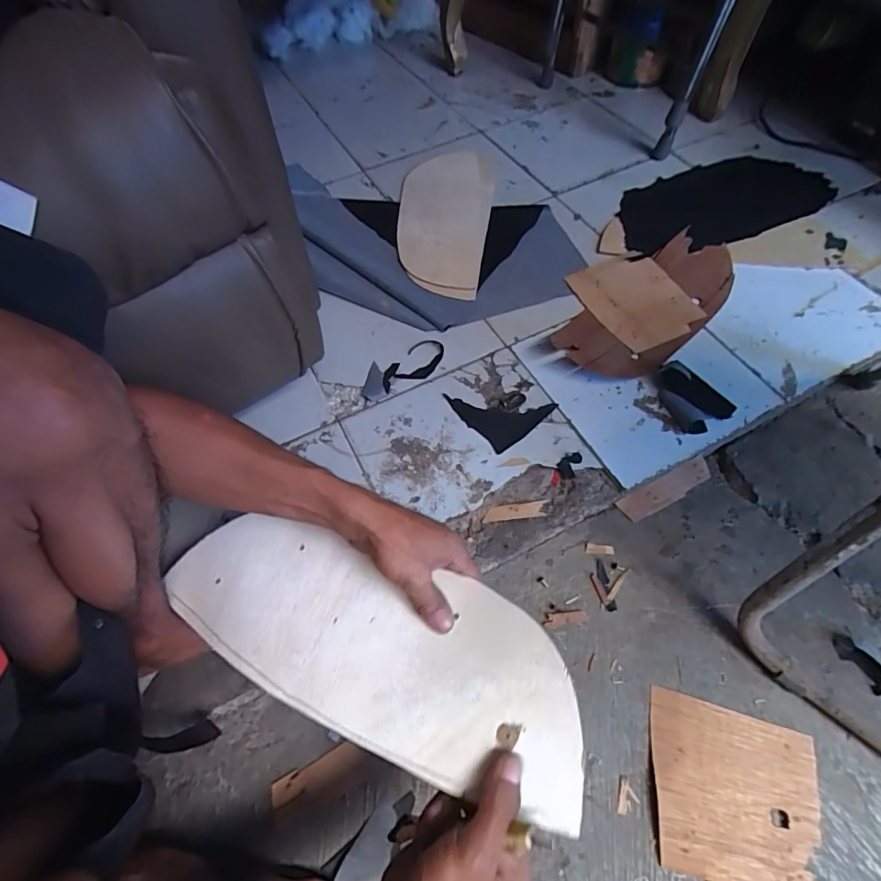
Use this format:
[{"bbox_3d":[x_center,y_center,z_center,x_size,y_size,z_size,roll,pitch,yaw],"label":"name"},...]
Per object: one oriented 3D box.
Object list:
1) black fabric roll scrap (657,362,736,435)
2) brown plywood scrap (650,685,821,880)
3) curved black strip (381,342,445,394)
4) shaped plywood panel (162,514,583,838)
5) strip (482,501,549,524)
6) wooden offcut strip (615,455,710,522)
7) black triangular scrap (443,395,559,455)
[{"bbox_3d":[0.357,-0.060,0.694,0.074,0.023,0.110,-33,64,-15],"label":"black fabric roll scrap"},{"bbox_3d":[0.281,0.370,0.455,0.152,0.014,0.200,13,62,10],"label":"brown plywood scrap"},{"bbox_3d":[-0.047,-0.119,0.757,0.121,0.009,0.059,-39,66,-18],"label":"curved black strip"},{"bbox_3d":[-0.079,0.167,0.424,0.410,0.011,0.140,14,61,24],"label":"shaped plywood panel"},{"bbox_3d":[0.100,0.096,0.639,0.085,0.004,0.023,-7,60,-1],"label":"strip"},{"bbox_3d":[0.307,0.066,0.647,0.140,0.007,0.038,-24,62,-11],"label":"wooden offcut strip"},{"bbox_3d":[0.089,-0.052,0.715,0.115,0.005,0.124,-37,65,-17],"label":"black triangular scrap"}]

